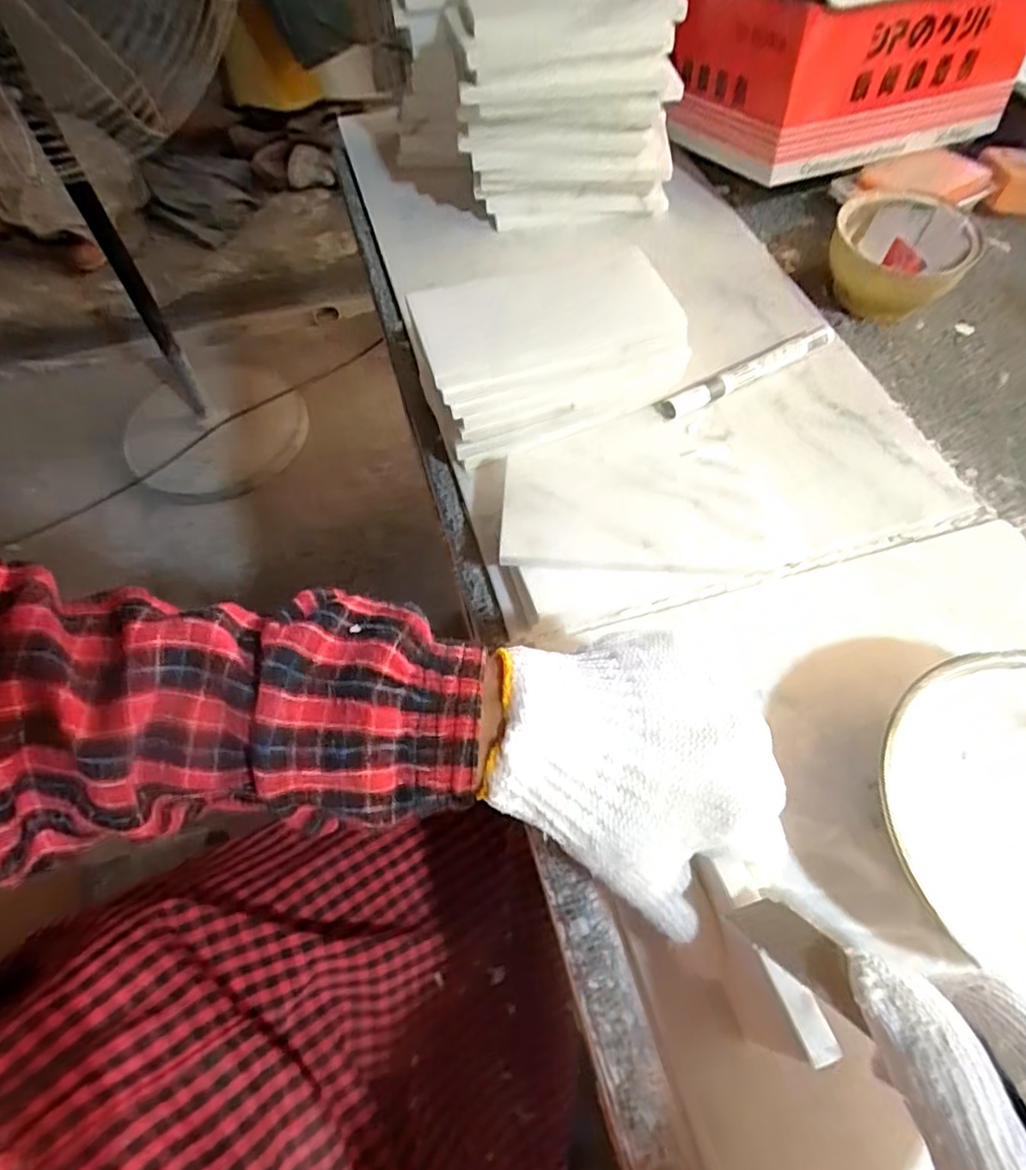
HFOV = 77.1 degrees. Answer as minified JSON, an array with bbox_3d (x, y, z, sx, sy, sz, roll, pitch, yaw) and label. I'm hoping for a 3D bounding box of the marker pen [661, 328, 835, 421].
[{"bbox_3d":[0.162,-0.146,0.441,0.141,0.016,0.013,-26,64,-16],"label":"marker pen"}]

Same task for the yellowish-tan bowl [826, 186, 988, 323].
[{"bbox_3d":[0.284,-0.241,0.482,0.094,0.055,0.092,1,60,-2],"label":"yellowish-tan bowl"}]

